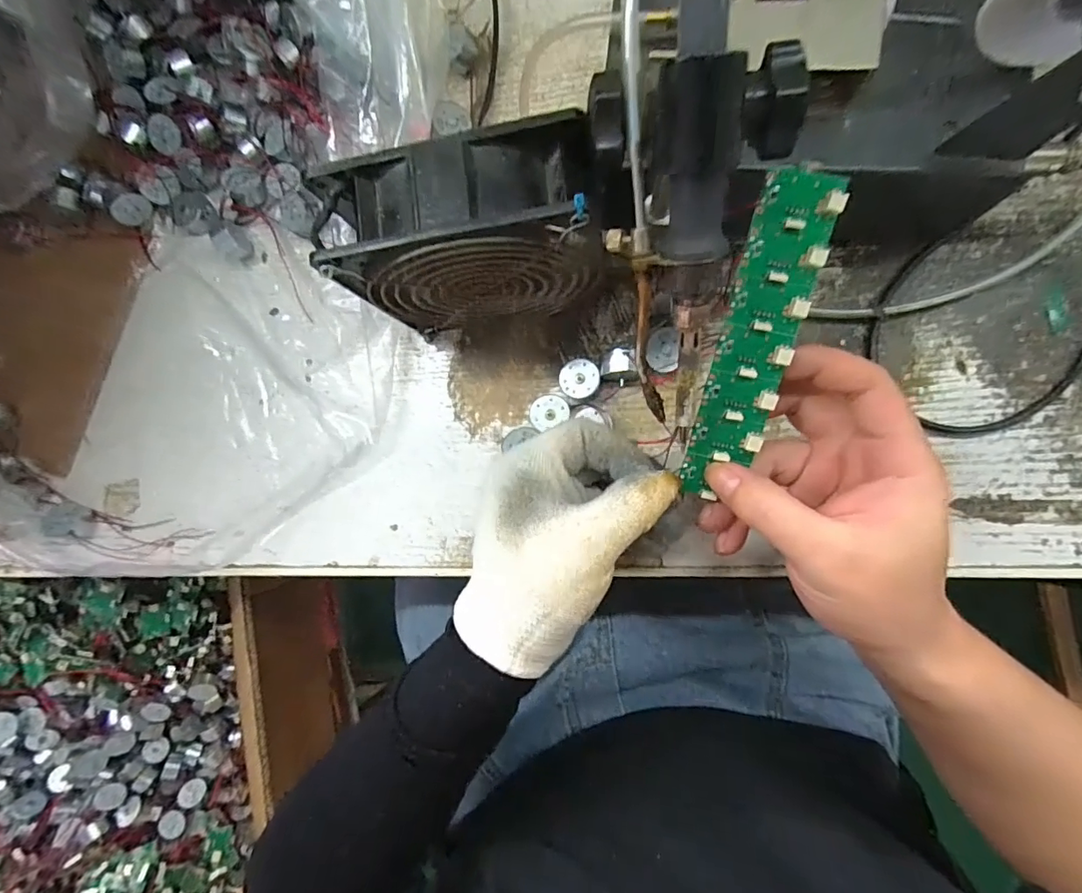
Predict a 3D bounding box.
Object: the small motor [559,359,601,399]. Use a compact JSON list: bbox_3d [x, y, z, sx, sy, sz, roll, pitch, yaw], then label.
[{"bbox_3d":[0.023,-0.039,0.304,0.023,0.014,0.022,0,88,9],"label":"small motor"}]

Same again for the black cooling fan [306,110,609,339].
[{"bbox_3d":[-0.029,-0.095,0.259,0.123,0.120,0.050,-4,88,9],"label":"black cooling fan"}]

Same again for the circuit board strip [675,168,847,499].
[{"bbox_3d":[0.090,-0.042,0.219,0.030,0.006,0.136,16,111,10],"label":"circuit board strip"}]

